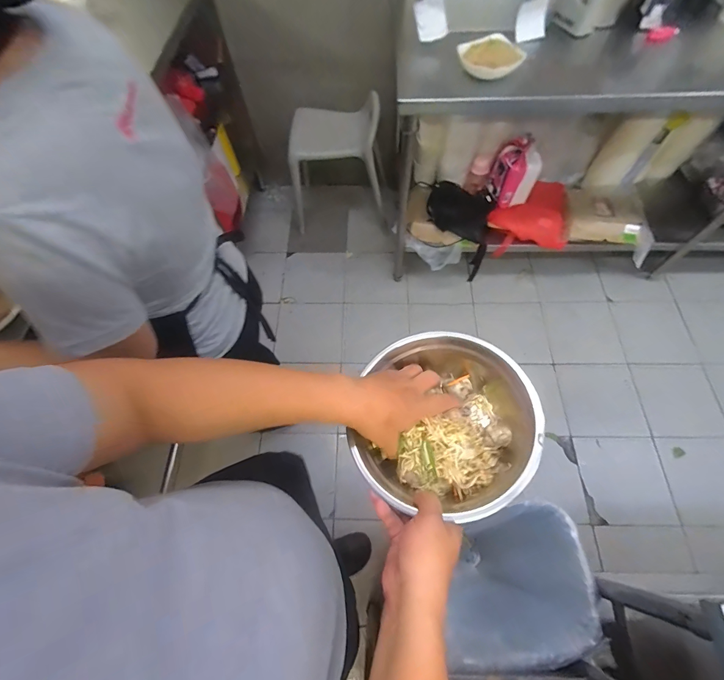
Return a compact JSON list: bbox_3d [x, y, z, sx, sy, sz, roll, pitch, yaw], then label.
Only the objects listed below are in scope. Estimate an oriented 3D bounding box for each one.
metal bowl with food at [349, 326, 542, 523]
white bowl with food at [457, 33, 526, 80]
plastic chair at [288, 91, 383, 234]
[{"bbox_3d":[0.106,0.099,0.458,0.208,0.089,0.227,-1,64,2],"label":"metal bowl with food"},{"bbox_3d":[0.341,-0.759,0.941,0.171,0.047,0.144,9,64,7],"label":"white bowl with food"},{"bbox_3d":[-0.132,-0.811,1.595,0.430,0.456,0.350,-5,64,0],"label":"plastic chair"}]

